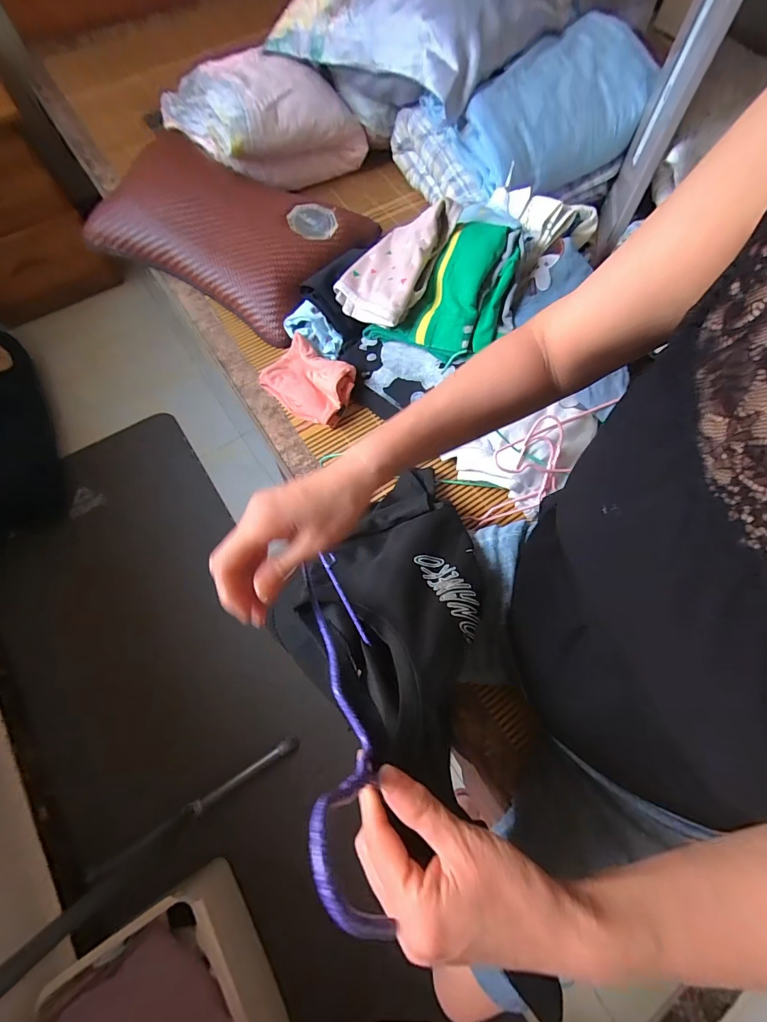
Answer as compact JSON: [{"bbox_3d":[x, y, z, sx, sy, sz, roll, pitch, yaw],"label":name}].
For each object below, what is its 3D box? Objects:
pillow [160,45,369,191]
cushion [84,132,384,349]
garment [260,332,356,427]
[{"bbox_3d":[-0.247,-0.778,0.777,0.276,0.116,0.314,-39,75,-15],"label":"pillow"},{"bbox_3d":[-0.289,-0.519,0.716,0.470,0.091,0.281,31,72,10],"label":"cushion"},{"bbox_3d":[-0.117,-0.211,0.622,0.146,0.047,0.110,33,72,10],"label":"garment"}]

